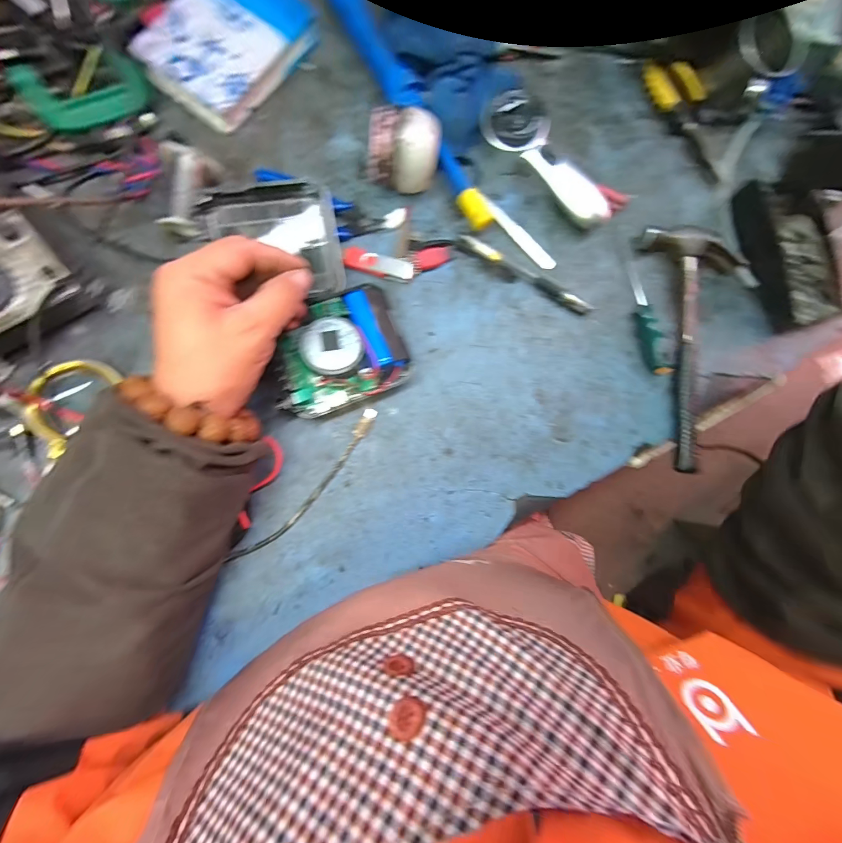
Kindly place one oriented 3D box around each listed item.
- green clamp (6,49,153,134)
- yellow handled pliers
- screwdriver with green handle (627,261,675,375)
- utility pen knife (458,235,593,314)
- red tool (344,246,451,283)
[{"bbox_3d":[-0.297,-0.296,0.326,0.096,0.025,0.048,-36,89,-8],"label":"green clamp"},{"bbox_3d":[0.294,-0.335,0.405,0.057,0.012,0.148,-21,87,-8],"label":"yellow handled pliers"},{"bbox_3d":[0.229,-0.106,0.369,0.021,0.015,0.120,-6,85,-7],"label":"screwdriver with green handle"},{"bbox_3d":[0.104,-0.146,0.363,0.145,0.011,0.015,28,82,-3],"label":"utility pen knife"},{"bbox_3d":[-0.022,-0.150,0.349,0.099,0.008,0.032,-3,85,-7],"label":"red tool"}]

